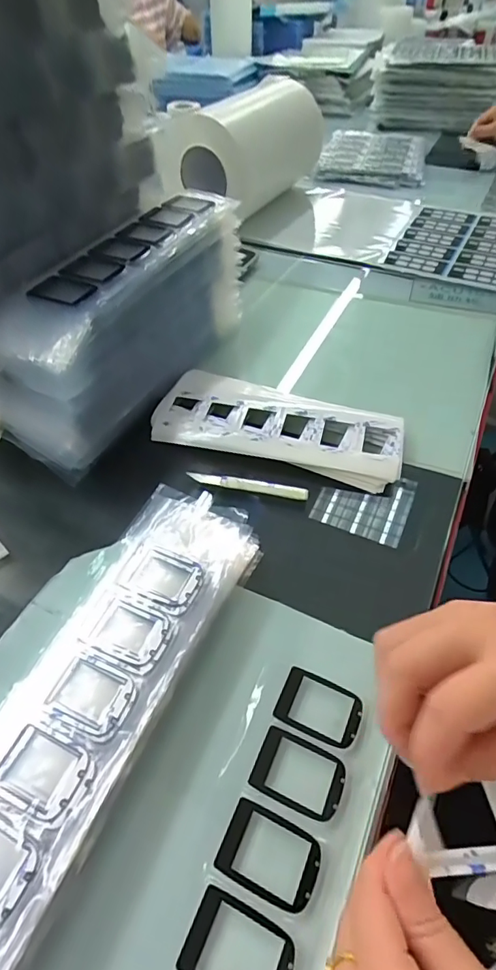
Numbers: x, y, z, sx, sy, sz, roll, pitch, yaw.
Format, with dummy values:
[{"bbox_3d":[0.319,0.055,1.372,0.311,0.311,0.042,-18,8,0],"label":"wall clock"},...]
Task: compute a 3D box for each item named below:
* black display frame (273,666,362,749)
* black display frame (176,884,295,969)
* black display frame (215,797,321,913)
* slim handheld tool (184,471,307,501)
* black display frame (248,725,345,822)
[{"bbox_3d":[0.046,0.141,0.308,0.051,0.004,0.036,18,52,17],"label":"black display frame"},{"bbox_3d":[-0.005,0.227,0.233,0.051,0.004,0.036,18,52,17],"label":"black display frame"},{"bbox_3d":[0.012,0.198,0.259,0.052,0.004,0.036,18,52,16],"label":"black display frame"},{"bbox_3d":[0.000,0.000,0.429,0.106,0.007,0.010,9,51,11],"label":"slim handheld tool"},{"bbox_3d":[0.030,0.168,0.283,0.052,0.004,0.036,18,52,16],"label":"black display frame"}]

